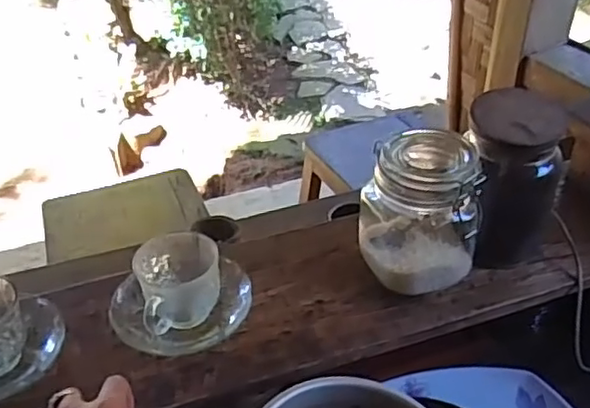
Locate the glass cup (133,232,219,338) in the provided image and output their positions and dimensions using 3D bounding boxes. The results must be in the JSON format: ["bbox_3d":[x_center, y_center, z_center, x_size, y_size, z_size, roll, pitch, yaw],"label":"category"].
[{"bbox_3d":[-0.115,0.079,0.622,0.079,0.068,0.077,-1,37,1],"label":"glass cup"}]

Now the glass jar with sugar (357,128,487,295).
[{"bbox_3d":[0.130,0.006,0.634,0.105,0.132,0.099,-15,39,-17],"label":"glass jar with sugar"}]

